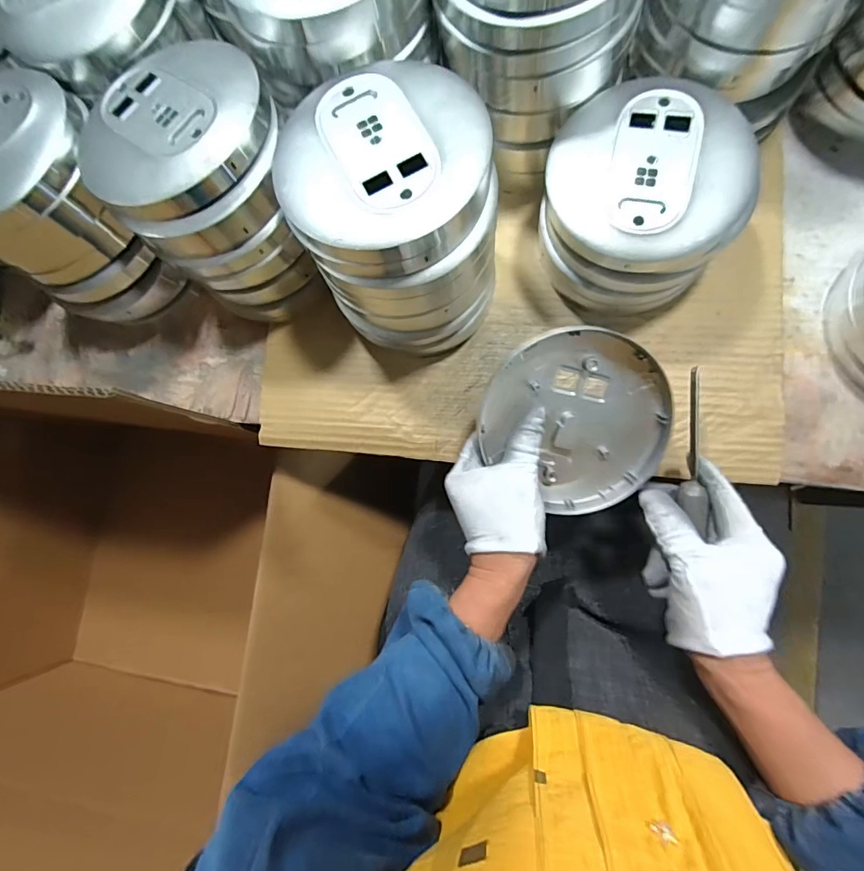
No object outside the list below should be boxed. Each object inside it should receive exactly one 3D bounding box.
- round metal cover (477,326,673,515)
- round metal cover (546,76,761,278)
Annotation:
[{"bbox_3d":[0.107,-0.012,0.333,0.136,0.017,0.121,40,102,-14],"label":"round metal cover"},{"bbox_3d":[0.149,-0.181,0.315,0.130,0.023,0.133,0,87,8],"label":"round metal cover"}]

